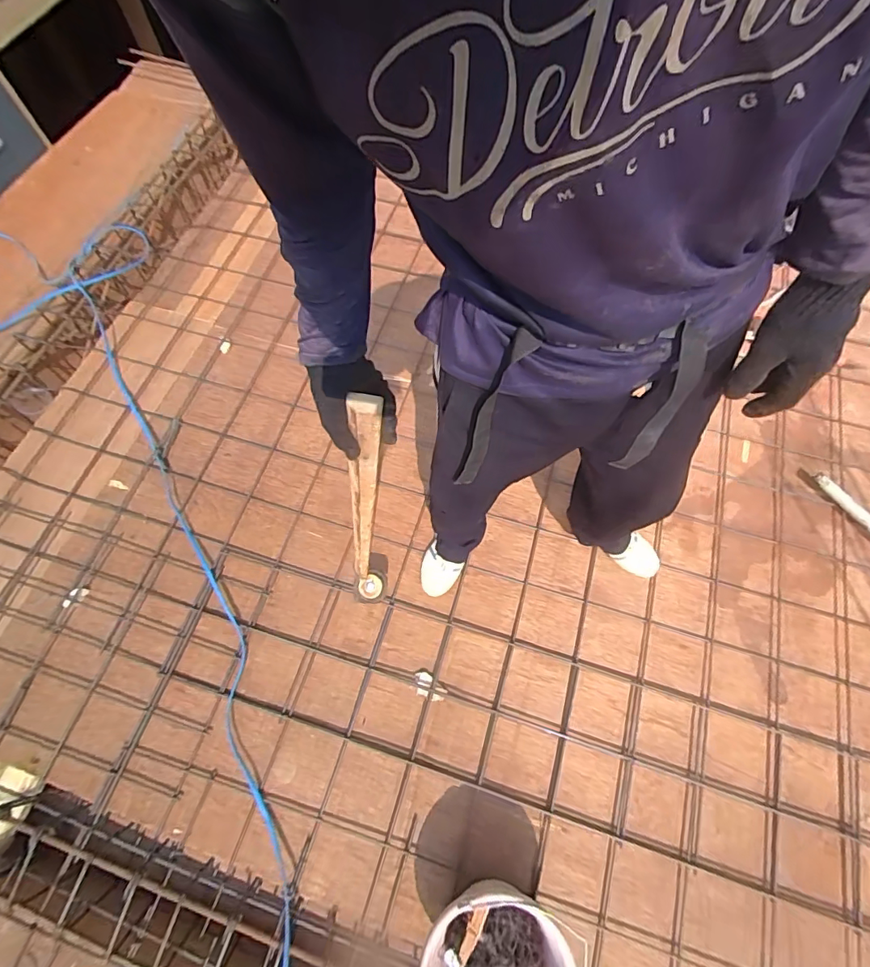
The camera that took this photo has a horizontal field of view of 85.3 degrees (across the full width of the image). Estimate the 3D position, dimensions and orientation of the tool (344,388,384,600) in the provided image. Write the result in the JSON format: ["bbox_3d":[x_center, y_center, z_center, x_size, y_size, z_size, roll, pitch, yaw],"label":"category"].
[{"bbox_3d":[-0.124,0.077,0.851,0.058,0.649,0.045,24,58,8],"label":"tool"}]

